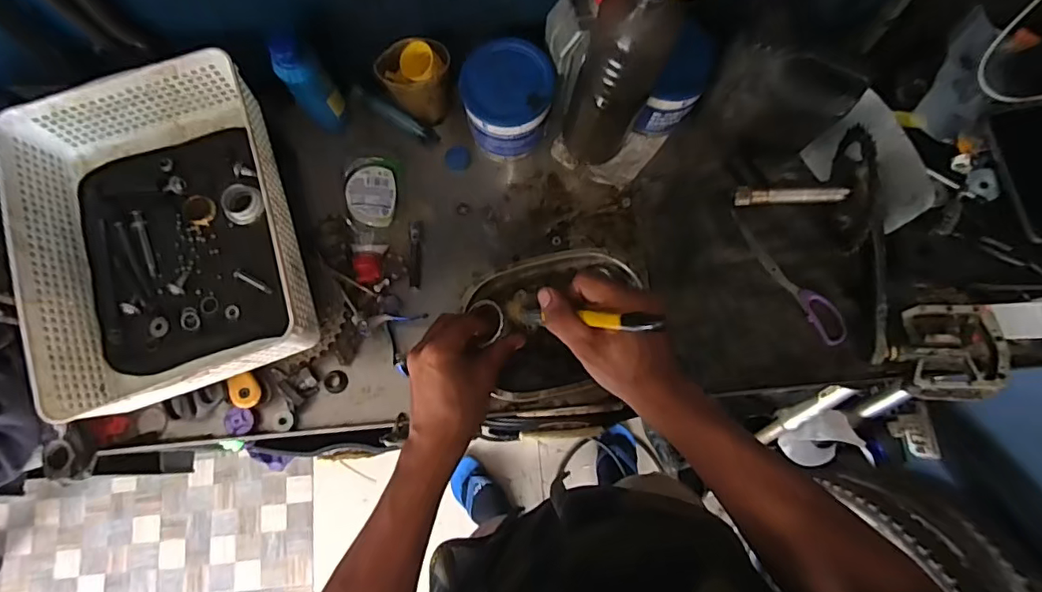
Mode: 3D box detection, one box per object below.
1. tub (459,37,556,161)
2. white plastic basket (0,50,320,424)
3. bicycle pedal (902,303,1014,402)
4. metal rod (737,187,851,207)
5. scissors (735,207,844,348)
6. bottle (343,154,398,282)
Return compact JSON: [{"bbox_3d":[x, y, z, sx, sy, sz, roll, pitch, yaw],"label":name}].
[{"bbox_3d":[-0.015,-0.224,0.617,0.100,0.104,0.093,0,77,0],"label":"tub"},{"bbox_3d":[-0.373,-0.064,0.553,0.245,0.089,0.327,-20,78,-4],"label":"white plastic basket"},{"bbox_3d":[0.475,0.060,0.572,0.099,0.024,0.103,6,77,2],"label":"bicycle pedal"},{"bbox_3d":[0.305,-0.115,0.595,0.116,0.014,0.022,1,77,15],"label":"metal rod"},{"bbox_3d":[0.320,-0.029,0.627,0.038,0.014,0.193,-31,79,-7],"label":"scissors"},{"bbox_3d":[-0.175,-0.089,0.621,0.060,0.048,0.144,-6,77,-1],"label":"bottle"}]

